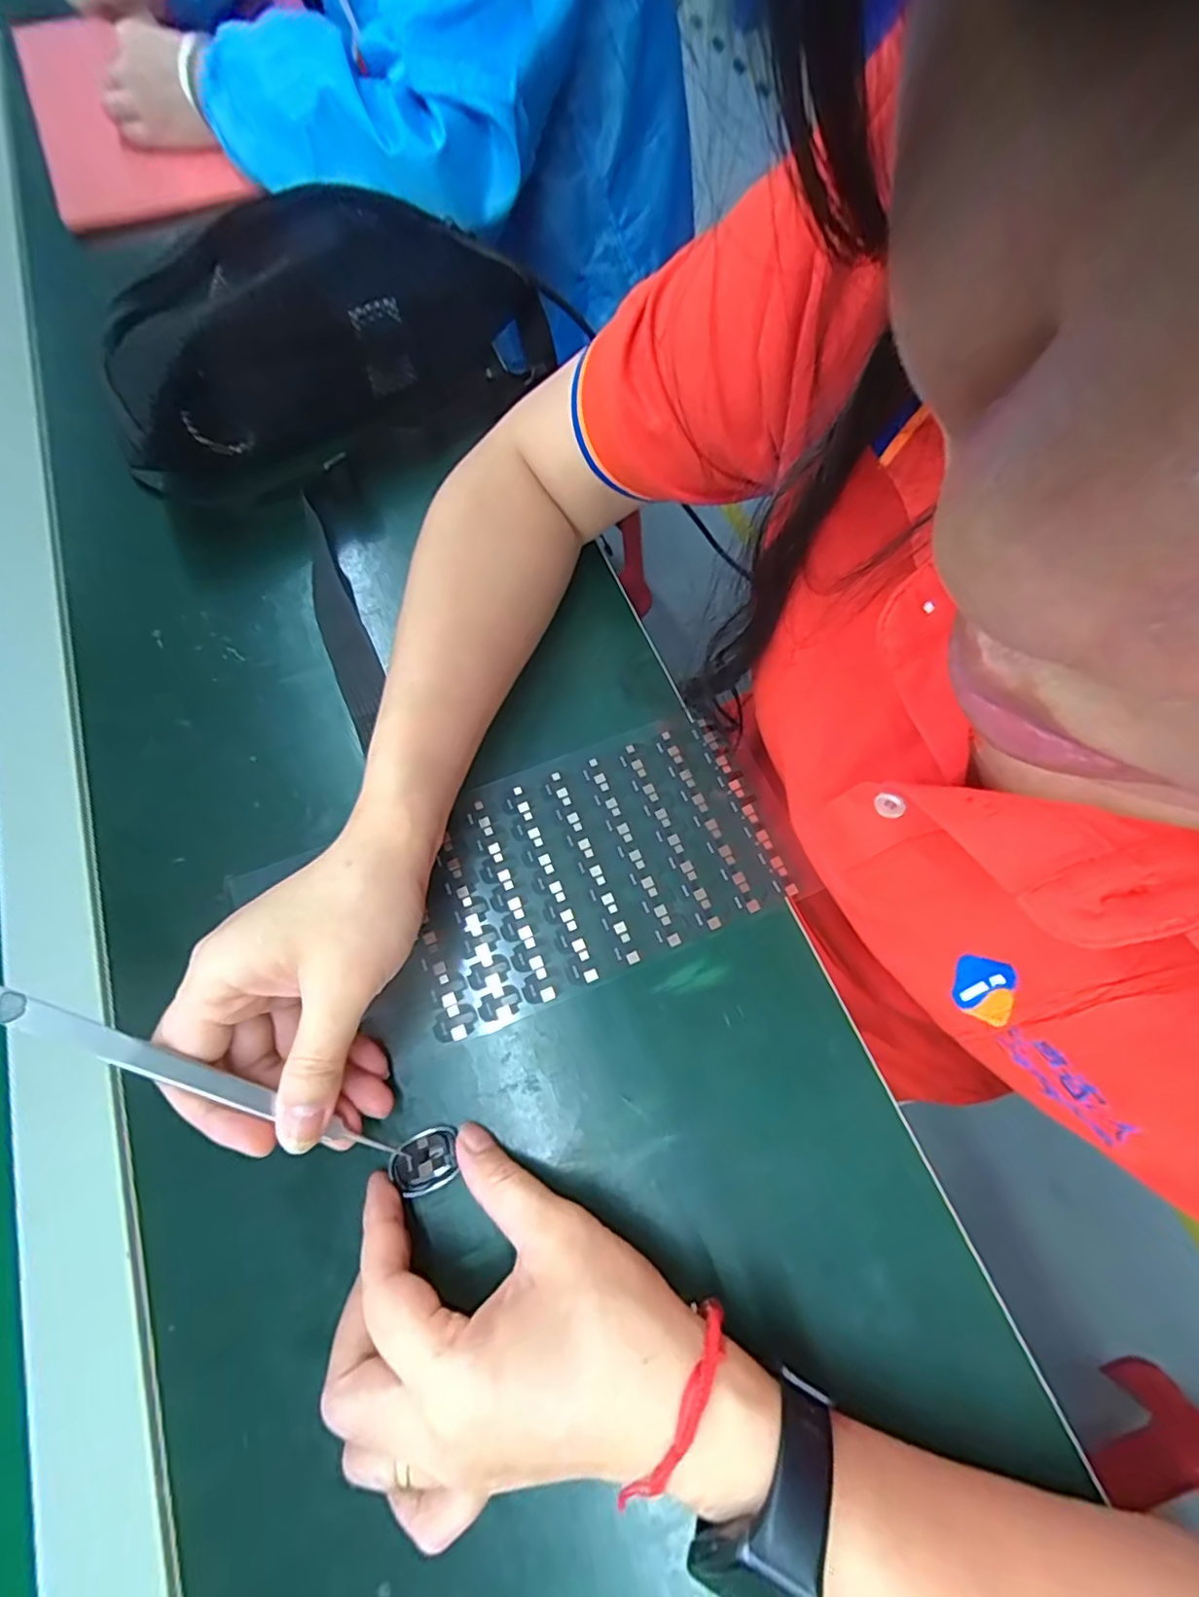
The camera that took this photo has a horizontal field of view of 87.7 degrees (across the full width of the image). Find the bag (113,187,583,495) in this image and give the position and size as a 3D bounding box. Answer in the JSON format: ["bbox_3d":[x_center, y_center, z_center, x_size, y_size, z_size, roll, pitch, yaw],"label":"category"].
[{"bbox_3d":[-0.155,-0.290,0.389,0.291,0.090,0.141,-38,72,-15],"label":"bag"}]

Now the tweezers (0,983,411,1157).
[{"bbox_3d":[-0.138,0.097,0.217,0.159,0.007,0.010,35,69,-22],"label":"tweezers"}]

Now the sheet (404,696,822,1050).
[{"bbox_3d":[0.000,0.028,0.305,0.192,0.004,0.109,-21,69,-9],"label":"sheet"}]

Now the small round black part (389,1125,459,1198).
[{"bbox_3d":[-0.070,0.146,0.251,0.023,0.009,0.020,-9,76,-34],"label":"small round black part"}]

